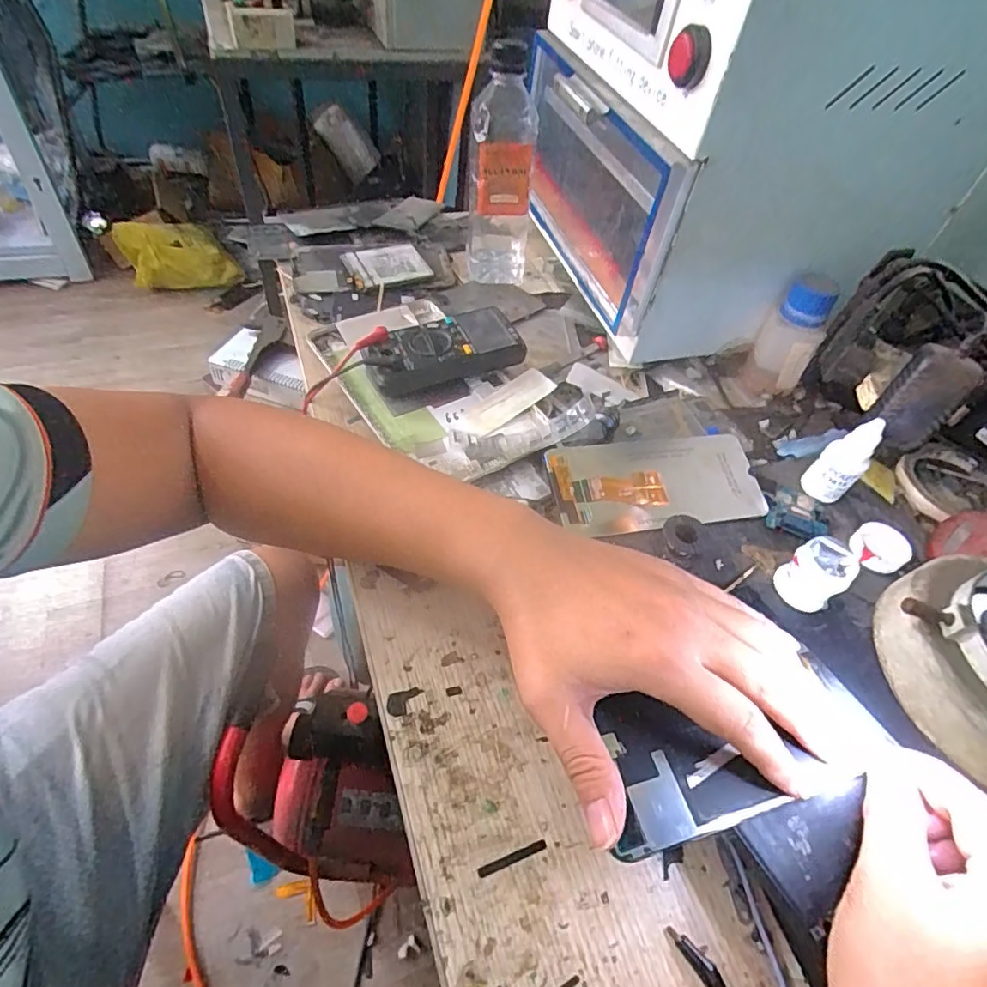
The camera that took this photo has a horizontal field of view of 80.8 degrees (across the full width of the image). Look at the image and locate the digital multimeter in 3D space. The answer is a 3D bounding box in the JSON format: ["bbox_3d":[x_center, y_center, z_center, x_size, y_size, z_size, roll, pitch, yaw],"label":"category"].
[{"bbox_3d":[-0.042,-0.116,0.480,0.124,0.034,0.057,-12,54,-18],"label":"digital multimeter"}]

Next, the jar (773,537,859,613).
[{"bbox_3d":[0.204,0.052,0.368,0.036,0.037,0.034,4,51,-5],"label":"jar"}]

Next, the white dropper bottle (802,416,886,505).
[{"bbox_3d":[0.250,-0.022,0.417,0.030,0.072,0.022,15,51,4],"label":"white dropper bottle"}]

